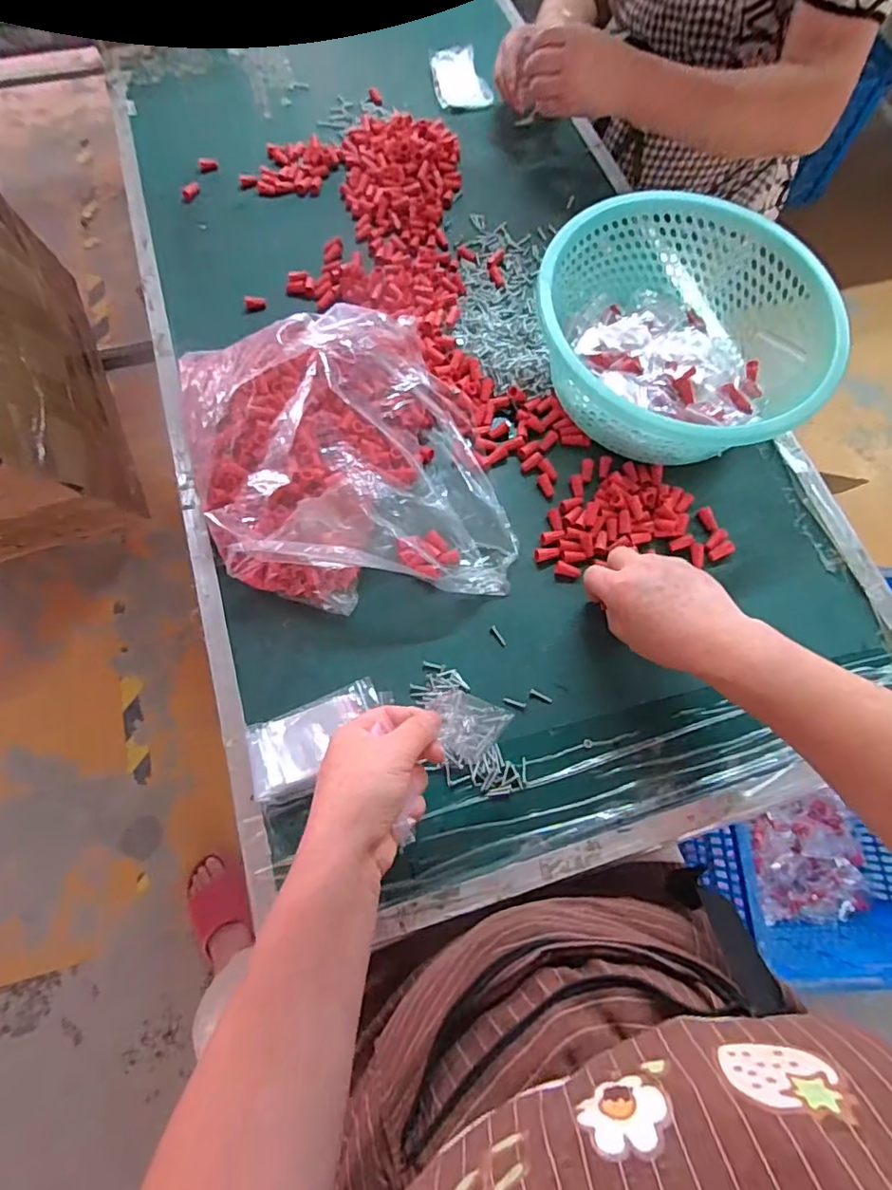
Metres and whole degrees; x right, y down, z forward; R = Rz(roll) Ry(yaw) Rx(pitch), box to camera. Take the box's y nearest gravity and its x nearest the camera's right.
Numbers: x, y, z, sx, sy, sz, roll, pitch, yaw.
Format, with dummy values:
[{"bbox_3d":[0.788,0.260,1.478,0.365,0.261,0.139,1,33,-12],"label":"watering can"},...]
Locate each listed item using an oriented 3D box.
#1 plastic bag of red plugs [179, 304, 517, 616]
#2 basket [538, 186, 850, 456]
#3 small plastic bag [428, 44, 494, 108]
[{"bbox_3d":[-0.100,-0.135,0.522,0.269,0.091,0.312,-16,70,-7],"label":"plastic bag of red plugs"},{"bbox_3d":[0.217,-0.258,0.549,0.260,0.096,0.244,-3,69,-2],"label":"basket"},{"bbox_3d":[0.019,-0.703,0.776,0.072,0.020,0.094,-15,86,-2],"label":"small plastic bag"}]

